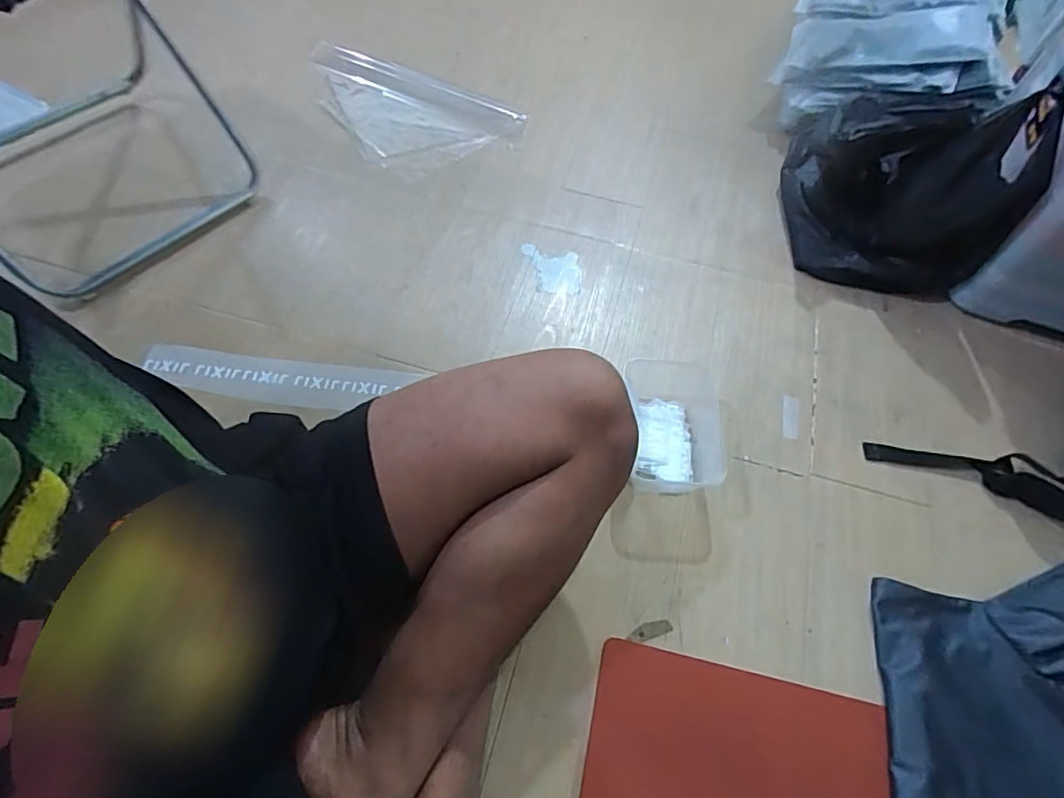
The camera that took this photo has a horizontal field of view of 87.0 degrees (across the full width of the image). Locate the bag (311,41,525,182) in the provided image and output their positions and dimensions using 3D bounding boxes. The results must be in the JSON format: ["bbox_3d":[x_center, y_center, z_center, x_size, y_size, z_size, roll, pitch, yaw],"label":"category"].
[{"bbox_3d":[-0.263,-0.551,1.078,0.461,0.037,0.238,27,62,13],"label":"bag"}]

